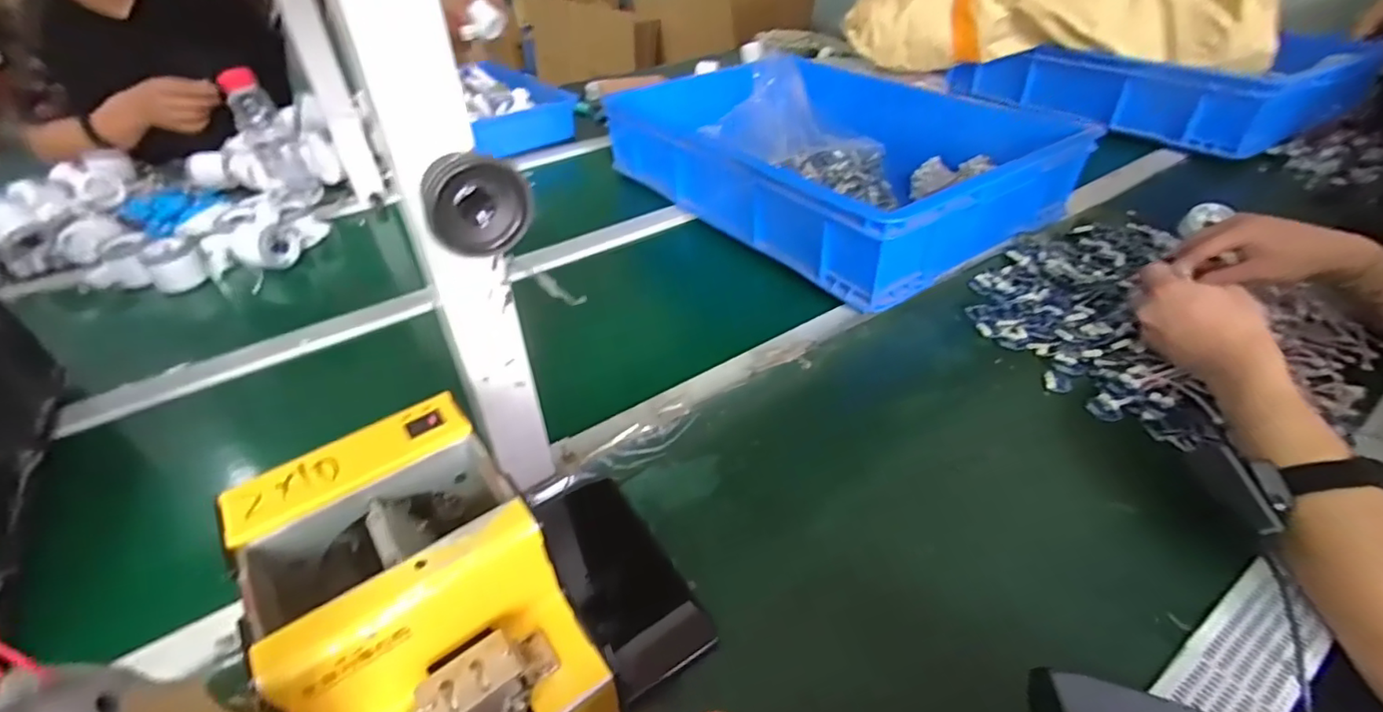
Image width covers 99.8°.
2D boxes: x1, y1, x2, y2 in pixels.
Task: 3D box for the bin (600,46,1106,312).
[{"bbox_3d":[0.198,-0.310,0.859,0.402,0.135,0.565,-25,45,-25],"label":"bin"}]

